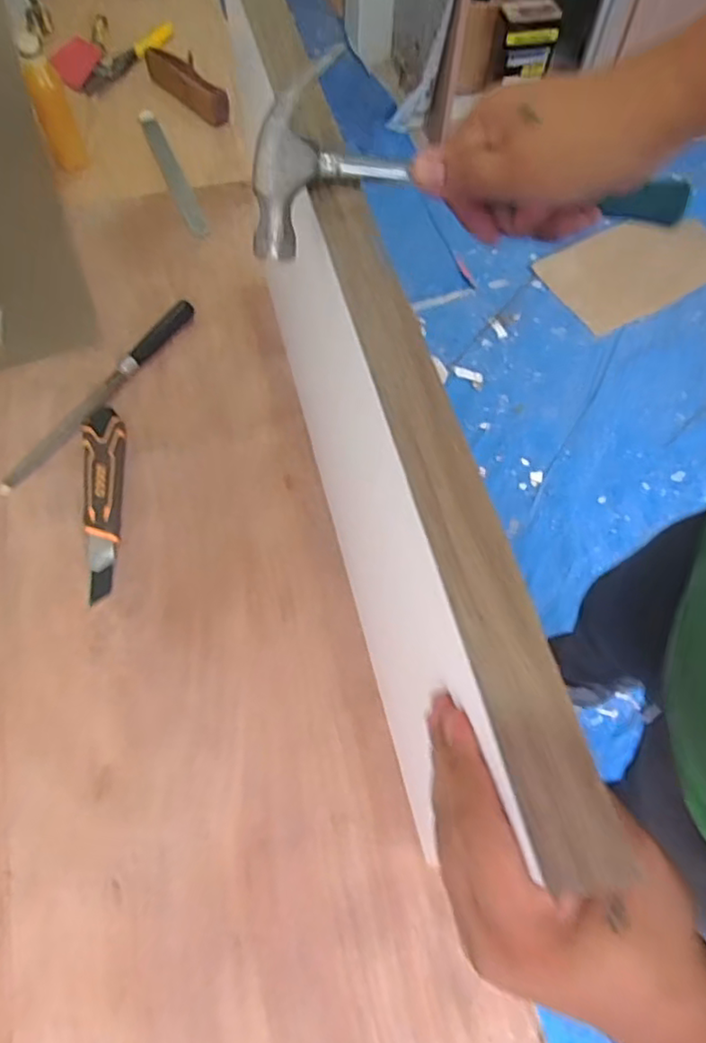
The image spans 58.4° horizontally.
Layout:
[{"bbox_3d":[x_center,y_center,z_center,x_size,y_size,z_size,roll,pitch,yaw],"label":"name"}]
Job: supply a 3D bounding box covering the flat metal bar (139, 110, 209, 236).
[{"bbox_3d":[-0.284,-0.552,0.990,0.032,0.010,0.333,-20,62,-12],"label":"flat metal bar"}]

